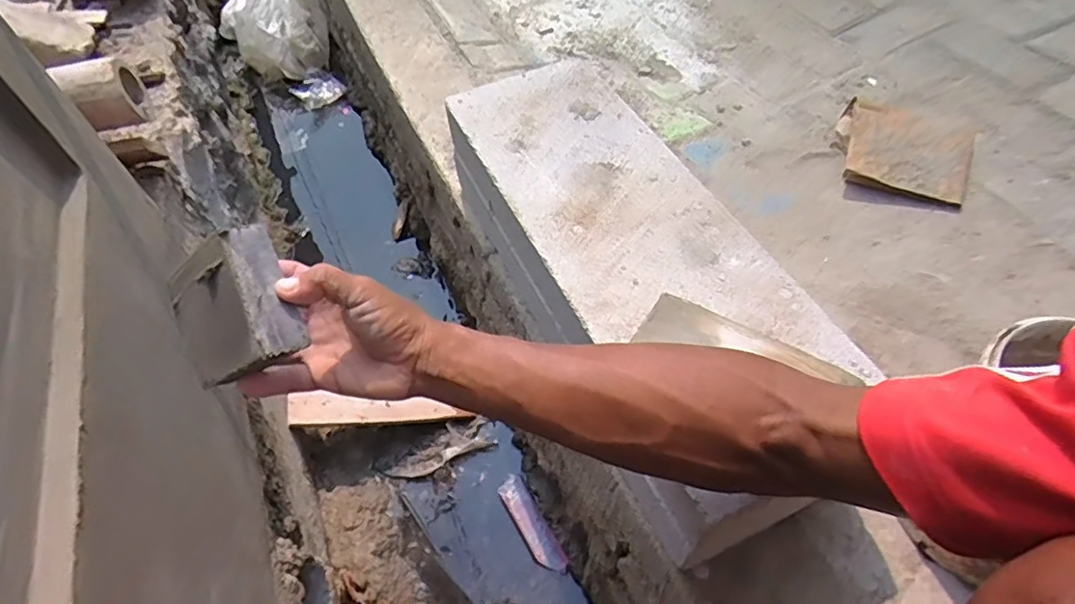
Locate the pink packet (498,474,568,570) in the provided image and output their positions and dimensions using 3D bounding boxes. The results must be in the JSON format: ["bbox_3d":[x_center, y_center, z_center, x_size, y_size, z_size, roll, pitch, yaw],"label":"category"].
[{"bbox_3d":[-0.010,0.345,0.920,0.042,0.016,0.159,-27,56,-16],"label":"pink packet"}]

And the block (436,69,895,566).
[{"bbox_3d":[0.089,-0.042,0.666,0.201,0.153,0.561,-22,55,-13],"label":"block"}]

